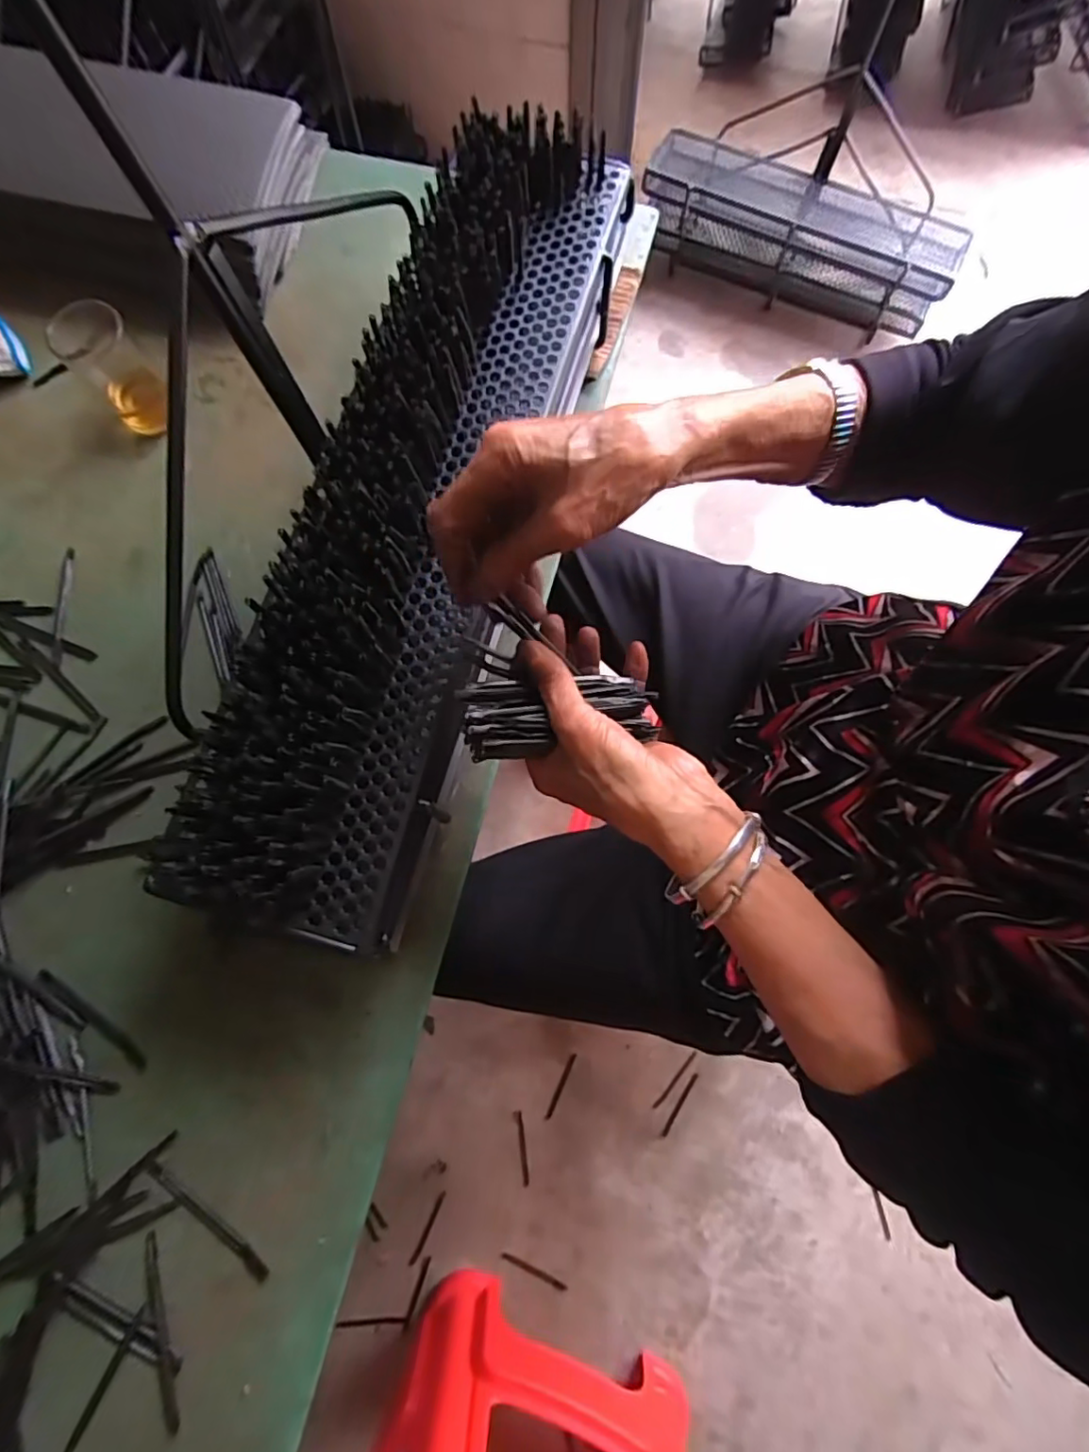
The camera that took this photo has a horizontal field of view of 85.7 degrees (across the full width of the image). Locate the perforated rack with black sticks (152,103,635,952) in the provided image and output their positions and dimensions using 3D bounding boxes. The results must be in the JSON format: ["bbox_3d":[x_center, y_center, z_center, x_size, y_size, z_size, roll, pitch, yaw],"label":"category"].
[{"bbox_3d":[-0.077,-0.158,0.384,0.135,0.050,0.577,15,80,4],"label":"perforated rack with black sticks"}]

